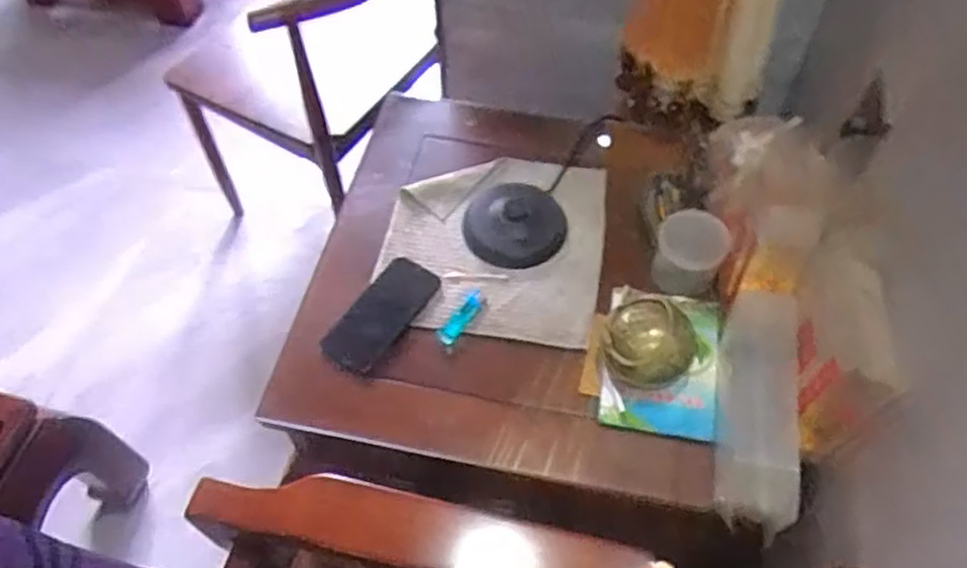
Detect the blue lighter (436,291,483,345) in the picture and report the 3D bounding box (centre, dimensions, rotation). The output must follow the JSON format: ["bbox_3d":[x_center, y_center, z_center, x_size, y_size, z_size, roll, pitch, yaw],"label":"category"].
[{"bbox_3d":[-0.027,0.041,0.892,0.026,0.008,0.079,30,62,19],"label":"blue lighter"}]

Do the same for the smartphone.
[{"bbox_3d":[-0.133,0.038,0.913,0.087,0.015,0.160,25,64,28],"label":"smartphone"}]

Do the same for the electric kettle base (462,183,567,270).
[{"bbox_3d":[0.040,-0.083,0.954,0.129,0.026,0.124,-7,57,-3],"label":"electric kettle base"}]

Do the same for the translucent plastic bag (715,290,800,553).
[{"bbox_3d":[0.288,0.130,0.750,0.060,0.104,0.244,9,57,7],"label":"translucent plastic bag"}]

